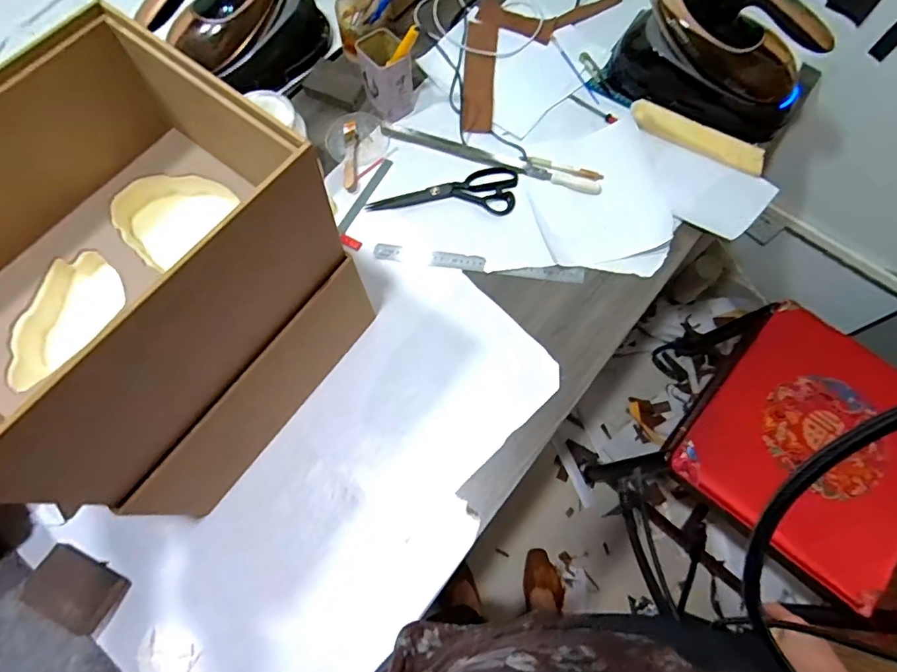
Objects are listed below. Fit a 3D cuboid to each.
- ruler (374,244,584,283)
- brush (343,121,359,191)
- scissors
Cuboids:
[{"bbox_3d":[0.045,-0.111,0.785,0.319,0.009,0.025,7,80,3],"label":"ruler"},{"bbox_3d":[-0.161,-0.298,0.840,0.023,0.014,0.126,-4,71,-1],"label":"brush"},{"bbox_3d":[-0.008,-0.237,0.822,0.233,0.010,0.081,2,71,1],"label":"scissors"}]

